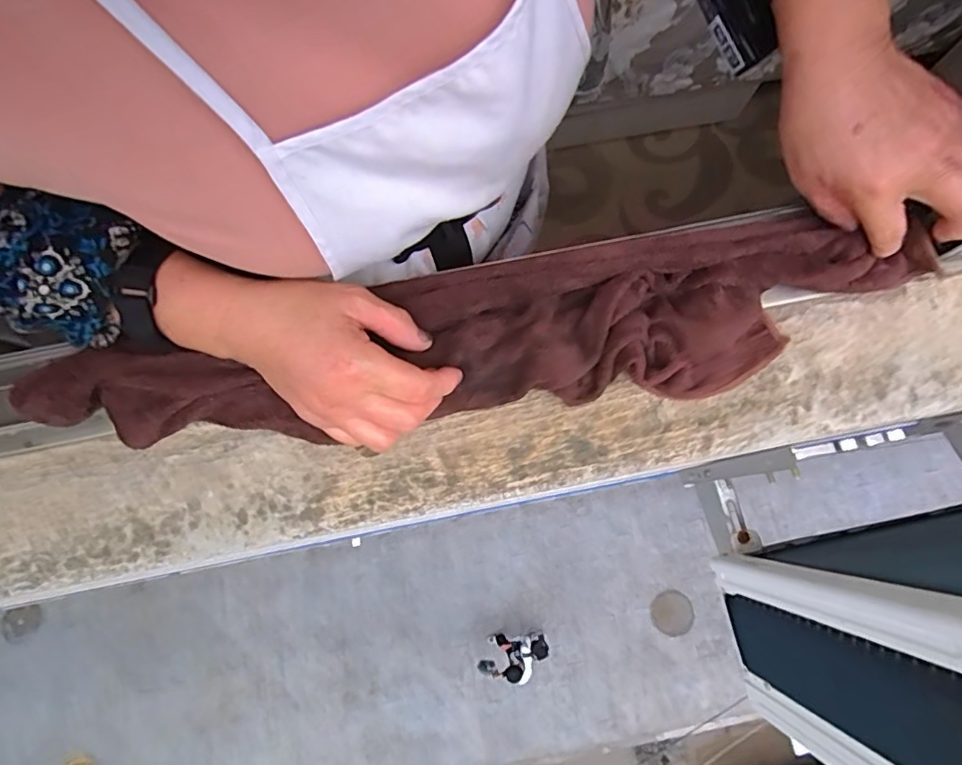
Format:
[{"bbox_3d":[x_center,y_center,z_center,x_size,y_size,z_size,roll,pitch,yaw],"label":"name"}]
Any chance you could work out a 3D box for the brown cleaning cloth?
[{"bbox_3d":[0.004,-0.028,0.372,0.629,0.049,0.105,-10,78,-1],"label":"brown cleaning cloth"}]

